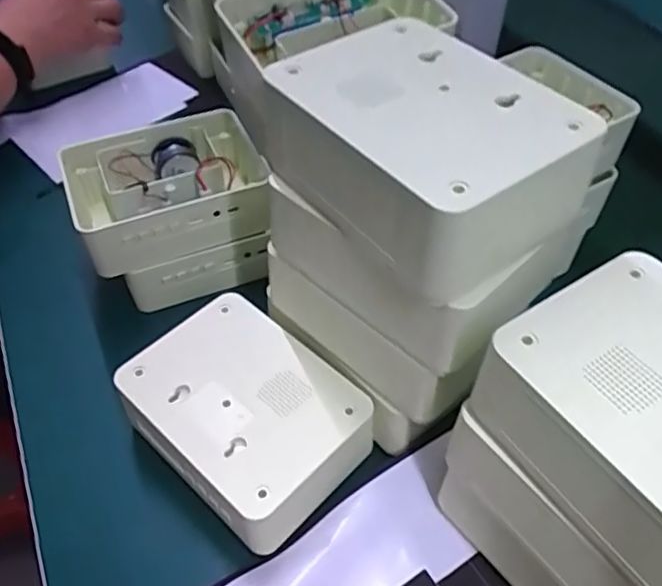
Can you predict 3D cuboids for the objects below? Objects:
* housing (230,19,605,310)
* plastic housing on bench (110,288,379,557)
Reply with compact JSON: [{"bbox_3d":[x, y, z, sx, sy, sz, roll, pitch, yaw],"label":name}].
[{"bbox_3d":[0.037,-0.069,0.306,0.095,0.068,0.145,-30,55,-25],"label":"housing"},{"bbox_3d":[-0.055,0.079,0.398,0.142,0.053,0.106,36,57,28],"label":"plastic housing on bench"}]

